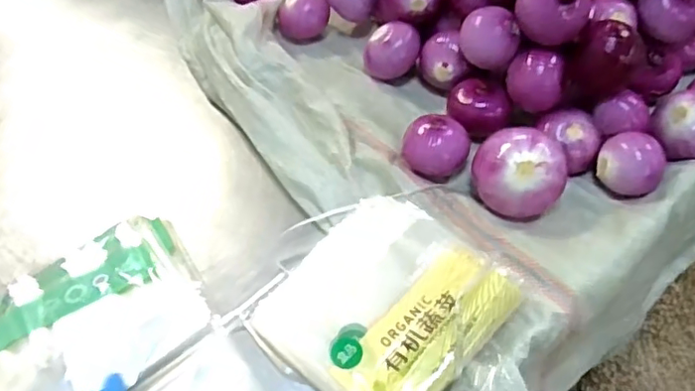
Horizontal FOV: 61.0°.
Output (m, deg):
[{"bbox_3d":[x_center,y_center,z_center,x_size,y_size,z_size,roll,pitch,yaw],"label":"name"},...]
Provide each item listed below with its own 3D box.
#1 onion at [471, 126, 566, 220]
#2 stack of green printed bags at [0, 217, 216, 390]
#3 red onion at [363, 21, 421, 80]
[{"bbox_3d":[0.190,-0.025,0.658,0.100,0.069,0.087,21,59,17],"label":"onion"},{"bbox_3d":[-0.275,0.125,0.628,0.224,0.027,0.195,-31,59,-17],"label":"stack of green printed bags"},{"bbox_3d":[0.061,-0.191,0.814,0.075,0.064,0.068,4,55,7],"label":"red onion"}]

